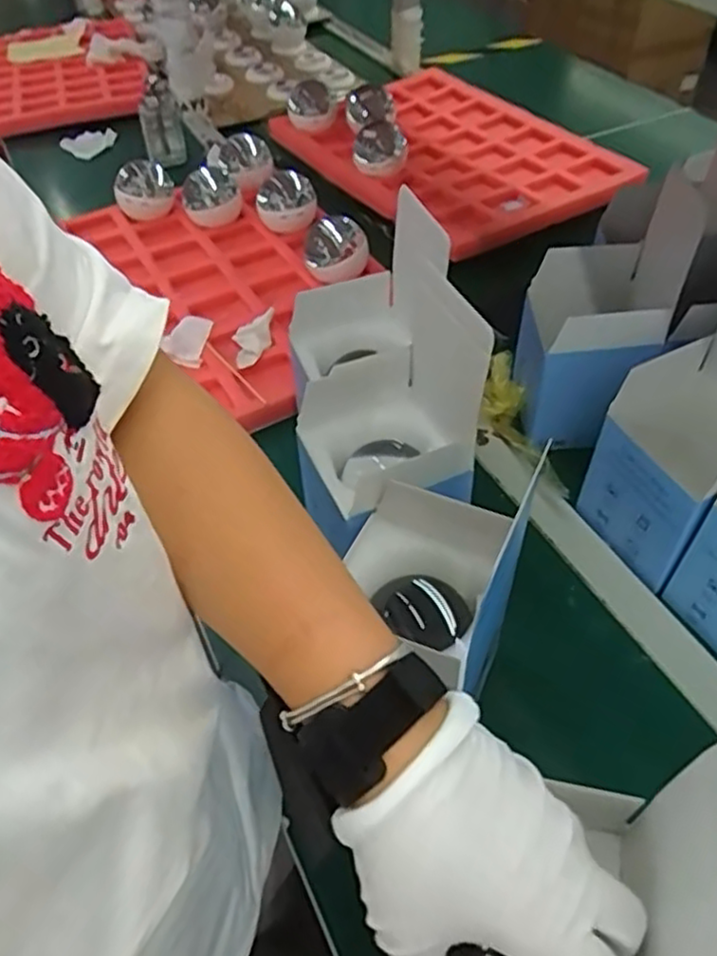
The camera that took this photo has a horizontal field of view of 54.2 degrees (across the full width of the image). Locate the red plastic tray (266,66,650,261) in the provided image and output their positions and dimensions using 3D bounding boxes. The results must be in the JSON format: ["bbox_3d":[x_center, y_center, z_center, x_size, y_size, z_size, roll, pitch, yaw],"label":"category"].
[{"bbox_3d":[0.122,-0.509,1.071,0.359,0.040,0.536,-28,53,-20],"label":"red plastic tray"}]

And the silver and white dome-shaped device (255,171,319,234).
[{"bbox_3d":[-0.095,-0.363,0.922,0.078,0.073,0.063,-9,48,-5],"label":"silver and white dome-shaped device"}]

